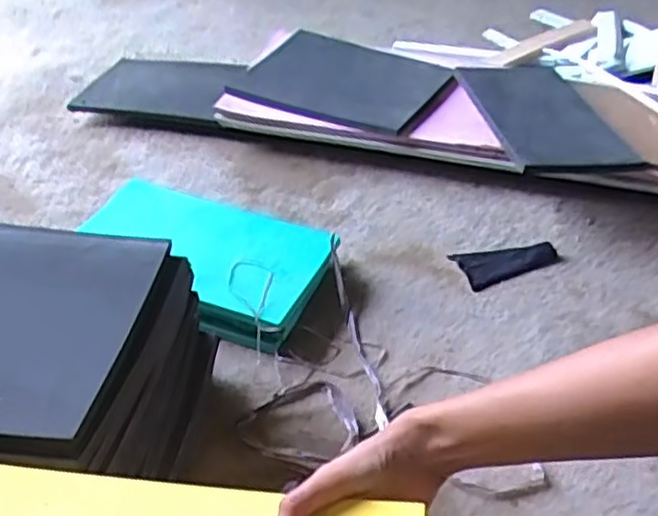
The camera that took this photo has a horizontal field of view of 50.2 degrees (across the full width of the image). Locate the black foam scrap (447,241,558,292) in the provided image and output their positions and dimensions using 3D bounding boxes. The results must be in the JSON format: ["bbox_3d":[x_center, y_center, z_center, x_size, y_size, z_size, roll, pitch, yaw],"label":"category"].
[{"bbox_3d":[0.211,0.000,0.839,0.122,0.009,0.055,-16,42,-17],"label":"black foam scrap"}]

